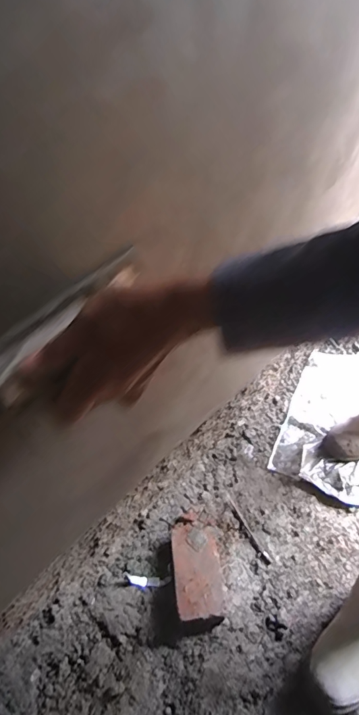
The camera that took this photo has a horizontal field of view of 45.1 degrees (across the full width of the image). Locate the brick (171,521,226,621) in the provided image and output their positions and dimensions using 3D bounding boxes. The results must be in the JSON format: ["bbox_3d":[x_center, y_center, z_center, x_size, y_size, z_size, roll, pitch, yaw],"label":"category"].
[{"bbox_3d":[0.035,0.418,0.867,0.094,0.046,0.191,-2,49,-7],"label":"brick"}]

